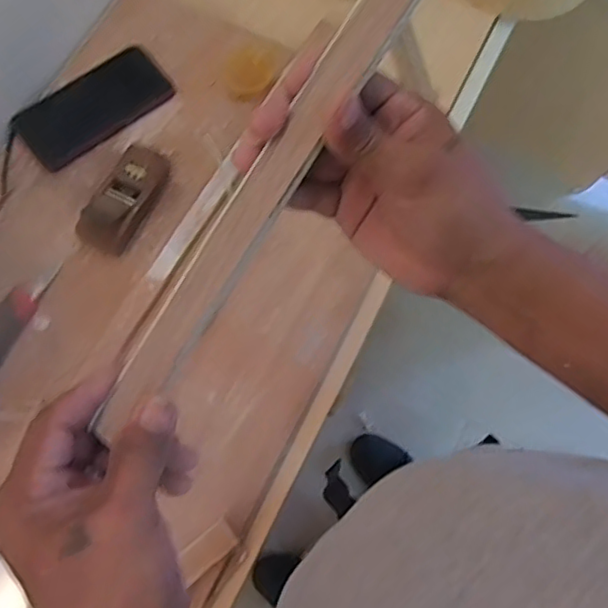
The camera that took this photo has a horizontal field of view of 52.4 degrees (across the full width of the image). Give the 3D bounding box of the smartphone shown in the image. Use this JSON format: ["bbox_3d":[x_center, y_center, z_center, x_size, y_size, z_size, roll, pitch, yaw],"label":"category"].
[{"bbox_3d":[-0.216,-0.204,0.633,0.152,0.009,0.075,-36,78,-11],"label":"smartphone"}]

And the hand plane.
[{"bbox_3d":[-0.171,-0.101,0.593,0.048,0.033,0.105,22,75,5],"label":"hand plane"}]

